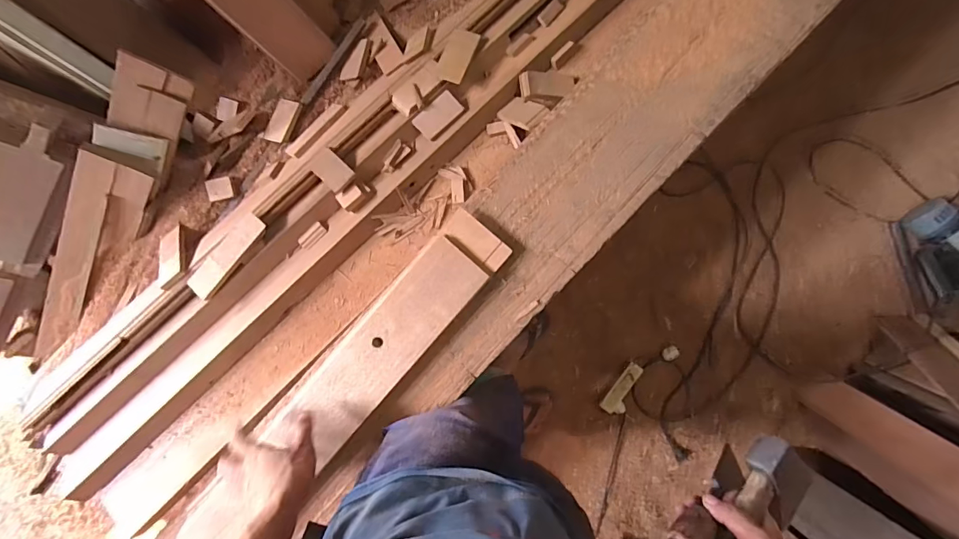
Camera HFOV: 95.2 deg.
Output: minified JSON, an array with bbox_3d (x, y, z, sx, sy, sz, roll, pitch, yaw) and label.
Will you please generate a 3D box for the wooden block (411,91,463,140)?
[{"bbox_3d":[-0.069,-0.263,0.748,0.049,0.010,0.082,44,91,6],"label":"wooden block"}]

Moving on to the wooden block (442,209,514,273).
[{"bbox_3d":[-0.002,-0.043,0.660,0.102,0.026,0.045,37,90,6],"label":"wooden block"}]

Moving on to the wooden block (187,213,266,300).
[{"bbox_3d":[-0.415,-0.023,0.720,0.043,0.017,0.153,38,90,6],"label":"wooden block"}]

